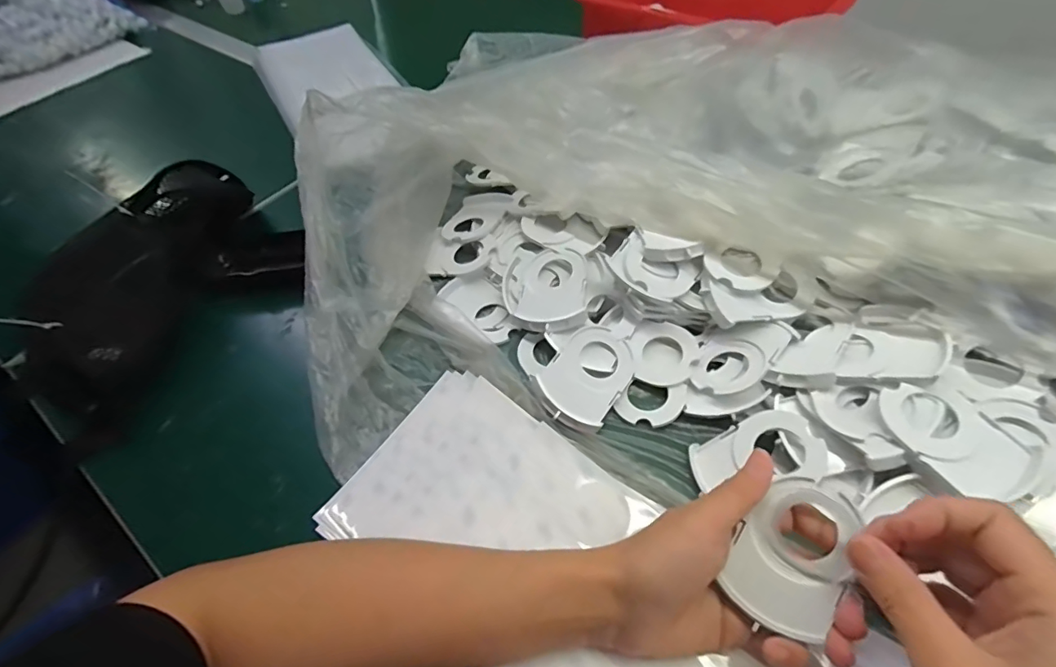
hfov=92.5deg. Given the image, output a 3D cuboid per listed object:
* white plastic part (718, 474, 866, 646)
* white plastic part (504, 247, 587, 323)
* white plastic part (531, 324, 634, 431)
[{"bbox_3d":[0.136,0.113,0.258,0.048,0.004,0.074,26,91,26],"label":"white plastic part"},{"bbox_3d":[0.014,-0.041,0.418,0.066,0.016,0.078,-1,53,3],"label":"white plastic part"},{"bbox_3d":[0.045,0.032,0.373,0.056,0.015,0.078,41,69,8],"label":"white plastic part"}]

